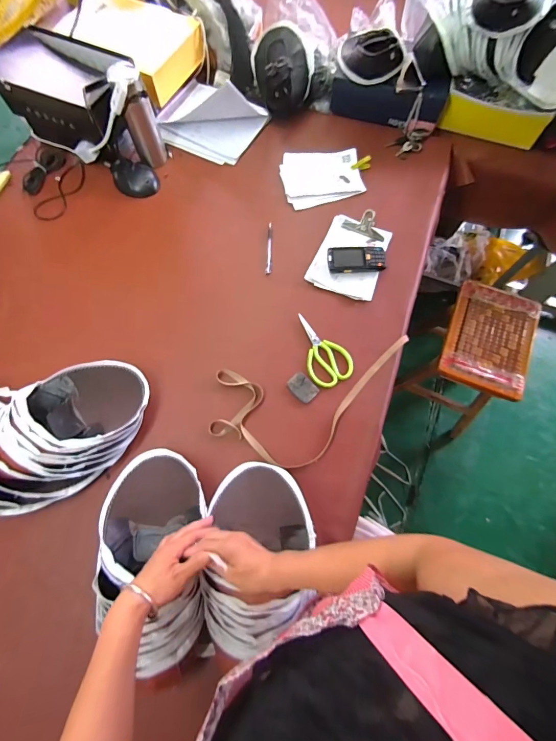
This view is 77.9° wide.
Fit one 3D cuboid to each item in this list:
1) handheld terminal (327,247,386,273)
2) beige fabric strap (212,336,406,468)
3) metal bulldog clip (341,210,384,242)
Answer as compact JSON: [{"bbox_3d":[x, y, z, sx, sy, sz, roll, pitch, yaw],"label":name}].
[{"bbox_3d":[0.198,-0.283,0.872,0.142,0.023,0.071,-6,70,-1],"label":"handheld terminal"},{"bbox_3d":[0.085,0.079,0.765,0.469,0.009,0.241,-9,70,-2],"label":"beige fabric strap"},{"bbox_3d":[0.229,-0.384,0.897,0.115,0.033,0.062,22,72,9],"label":"metal bulldog clip"}]

